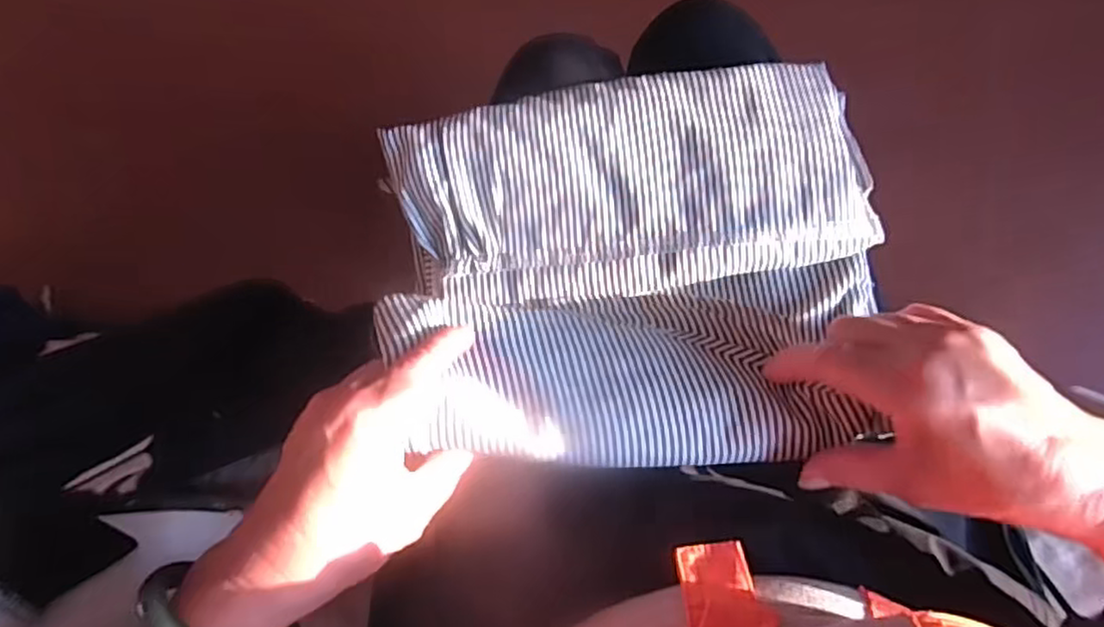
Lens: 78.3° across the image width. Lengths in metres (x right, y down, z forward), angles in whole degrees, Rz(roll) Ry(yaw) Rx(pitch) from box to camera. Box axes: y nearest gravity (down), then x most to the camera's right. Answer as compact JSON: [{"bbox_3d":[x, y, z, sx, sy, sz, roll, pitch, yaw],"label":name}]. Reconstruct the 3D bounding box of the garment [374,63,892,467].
[{"bbox_3d":[0.042,-0.026,0.376,0.270,0.058,0.209,-8,88,9],"label":"garment"}]

